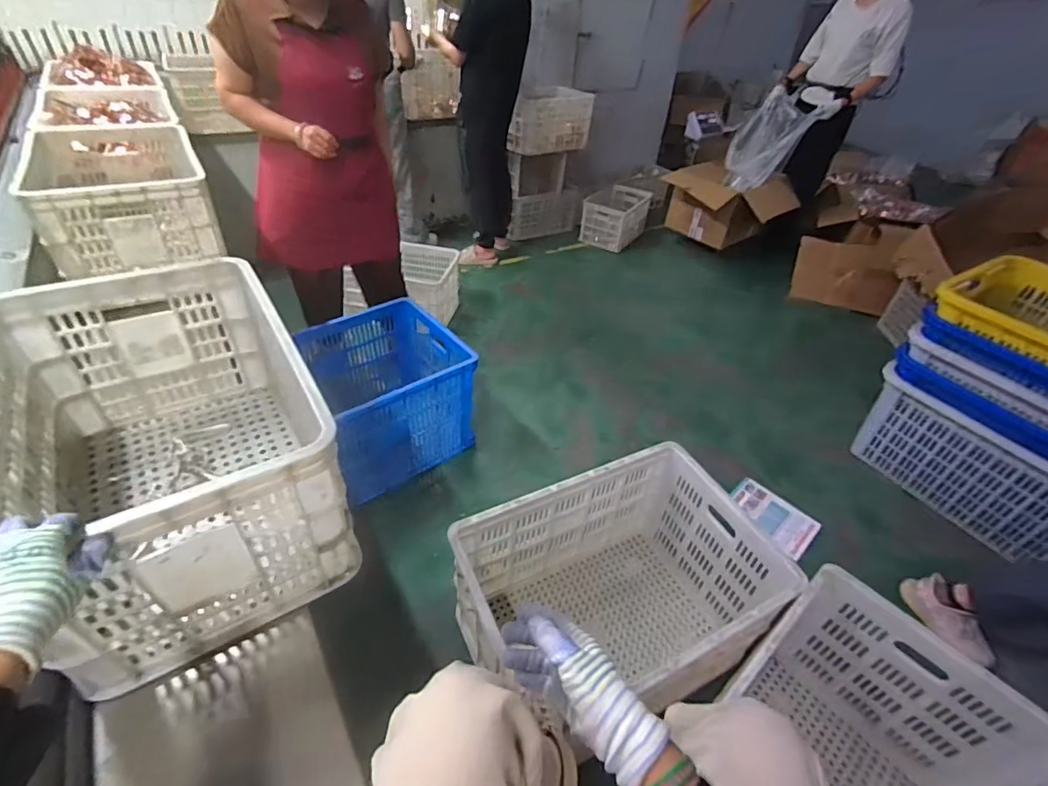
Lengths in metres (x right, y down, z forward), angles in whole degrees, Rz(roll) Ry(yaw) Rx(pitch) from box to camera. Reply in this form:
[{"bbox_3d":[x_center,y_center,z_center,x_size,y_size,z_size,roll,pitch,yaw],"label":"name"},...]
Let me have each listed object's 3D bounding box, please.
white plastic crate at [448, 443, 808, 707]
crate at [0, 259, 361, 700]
[{"bbox_3d":[0.233,0.557,1.303,0.694,0.509,0.514,-20,46,-23],"label":"white plastic crate"},{"bbox_3d":[-0.515,0.072,0.739,0.371,0.323,0.558,-28,46,-30],"label":"crate"}]

